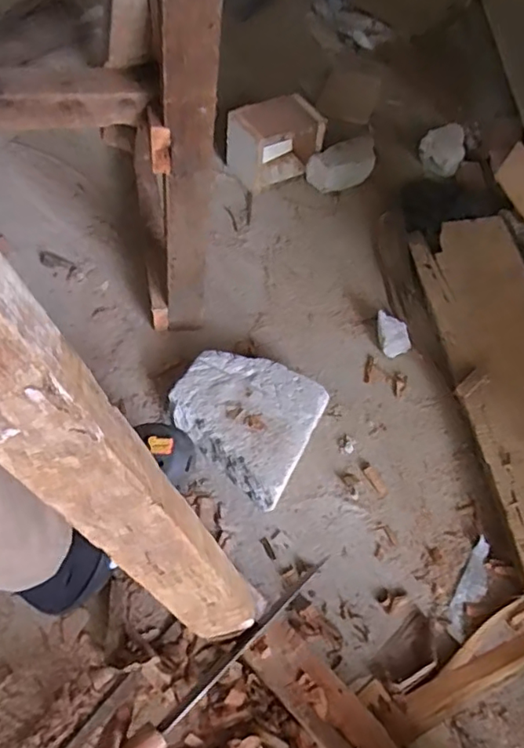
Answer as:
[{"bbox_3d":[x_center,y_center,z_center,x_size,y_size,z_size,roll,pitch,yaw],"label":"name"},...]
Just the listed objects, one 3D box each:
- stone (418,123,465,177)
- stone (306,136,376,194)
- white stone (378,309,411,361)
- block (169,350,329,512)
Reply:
[{"bbox_3d":[0.385,-0.481,1.217,0.087,0.059,0.105,6,56,-3],"label":"stone"},{"bbox_3d":[0.160,-0.422,1.147,0.138,0.074,0.072,-12,59,-14],"label":"stone"},{"bbox_3d":[0.222,-0.066,0.947,0.058,0.030,0.071,5,57,-1],"label":"white stone"},{"bbox_3d":[-0.029,0.067,0.815,0.195,0.065,0.185,25,57,10],"label":"block"}]

